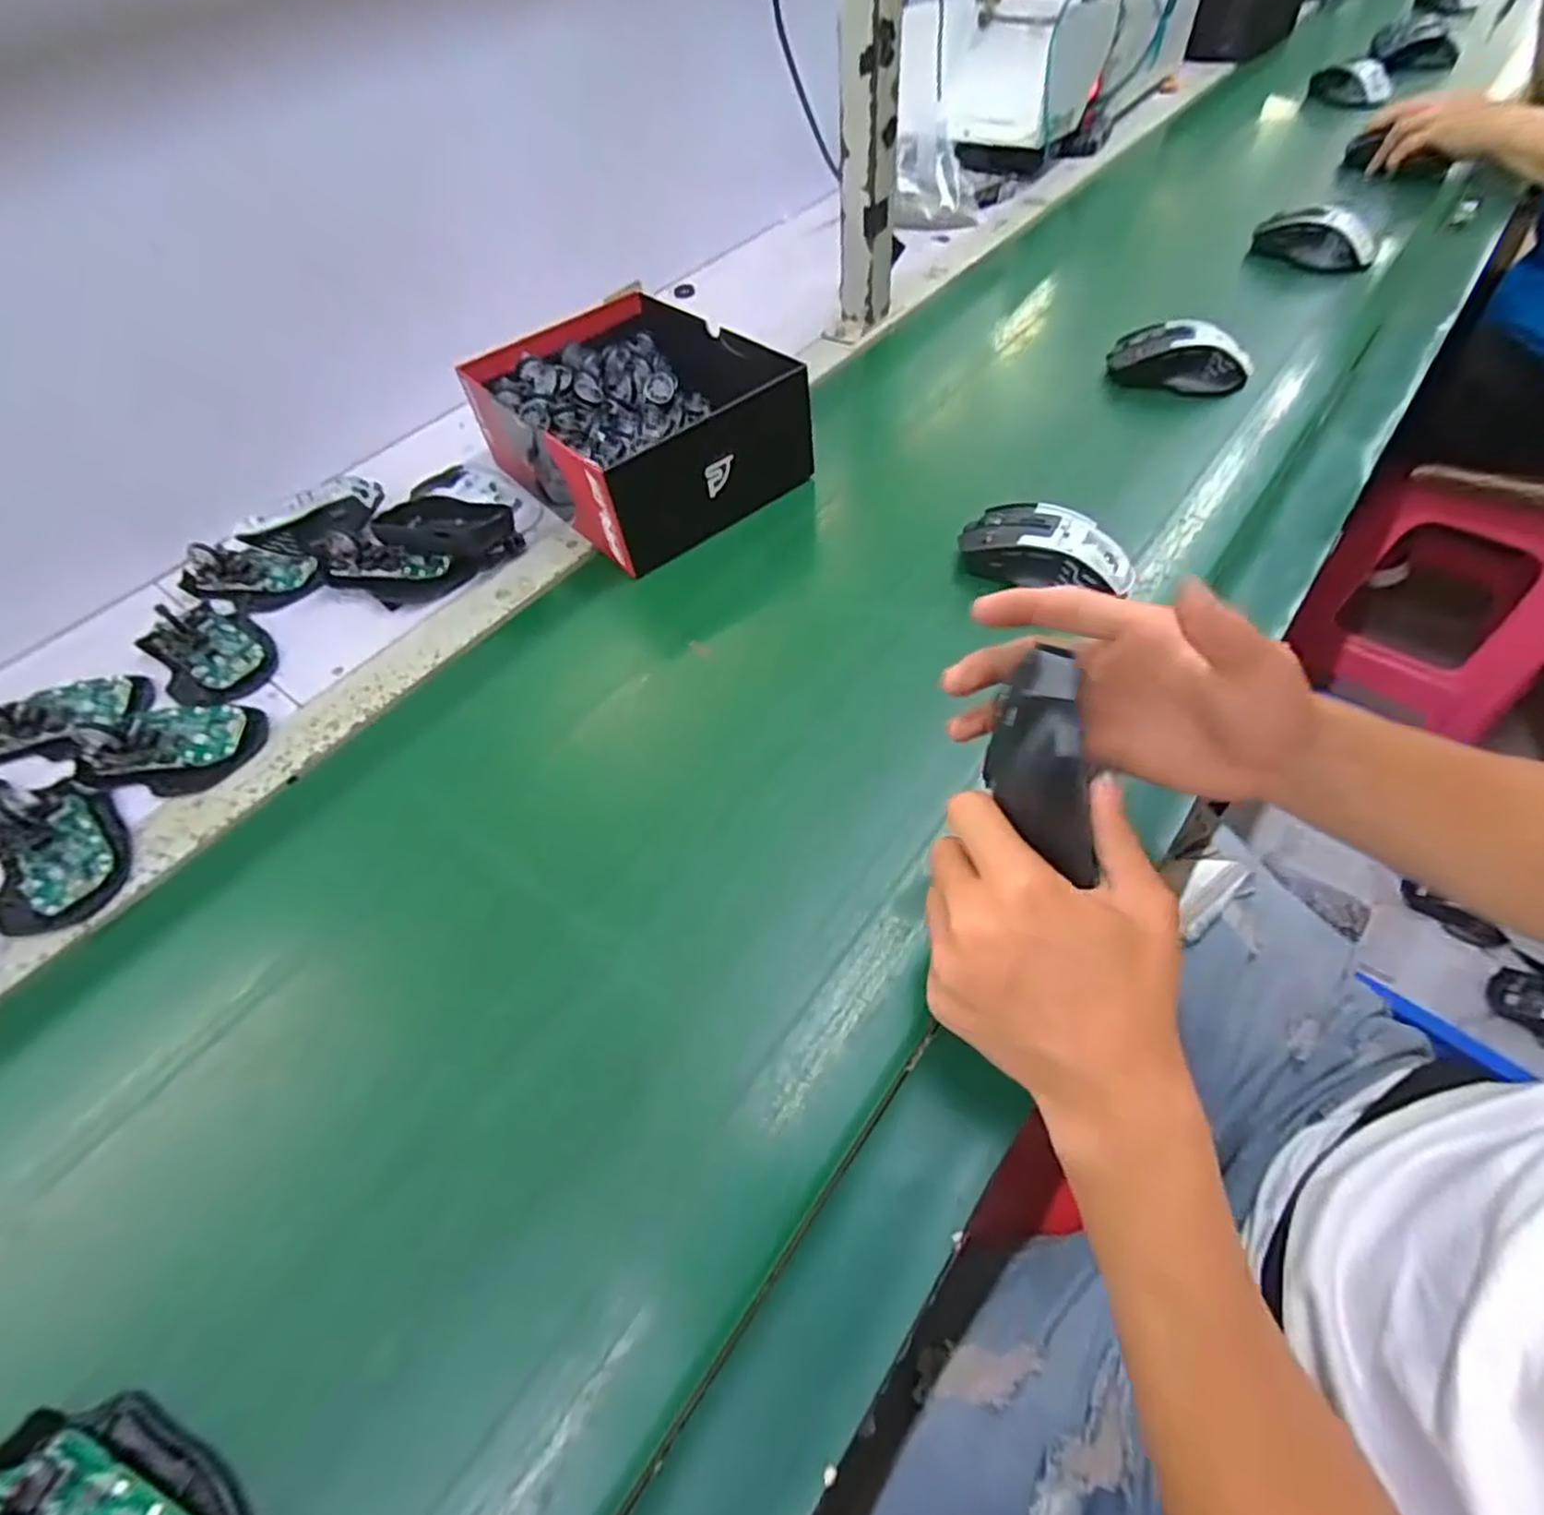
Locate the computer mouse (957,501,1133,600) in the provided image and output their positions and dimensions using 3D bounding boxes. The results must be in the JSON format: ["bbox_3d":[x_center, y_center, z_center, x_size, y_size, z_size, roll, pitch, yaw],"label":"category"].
[{"bbox_3d":[0.189,-0.141,0.499,0.116,0.043,0.063,23,59,20],"label":"computer mouse"}]

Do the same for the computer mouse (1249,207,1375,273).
[{"bbox_3d":[0.563,-0.540,0.746,0.111,0.033,0.051,26,60,22],"label":"computer mouse"}]

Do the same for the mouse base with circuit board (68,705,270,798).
[{"bbox_3d":[-0.400,-0.013,0.473,0.108,0.028,0.065,1,54,6],"label":"mouse base with circuit board"}]

